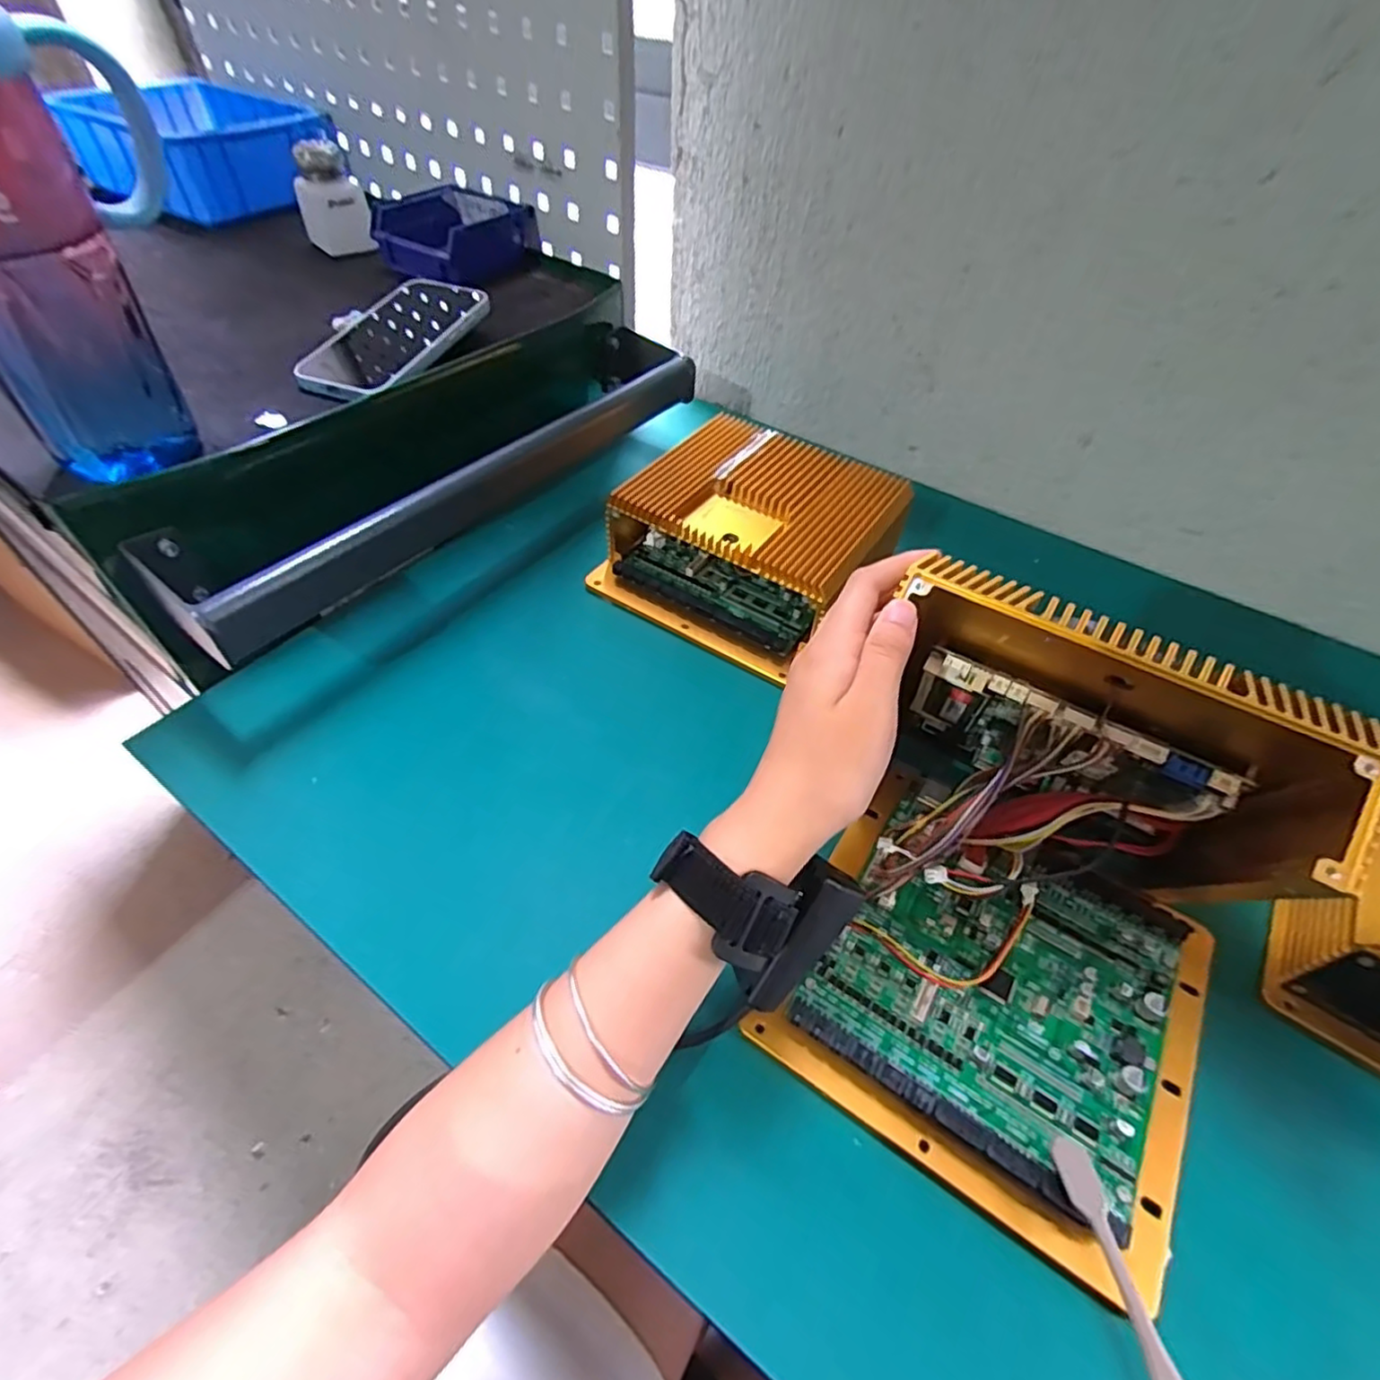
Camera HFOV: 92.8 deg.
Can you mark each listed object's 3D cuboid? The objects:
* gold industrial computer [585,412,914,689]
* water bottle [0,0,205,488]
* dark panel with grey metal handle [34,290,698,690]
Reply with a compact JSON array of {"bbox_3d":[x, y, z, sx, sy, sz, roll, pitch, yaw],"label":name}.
[{"bbox_3d":[0.046,-0.119,0.512,0.174,0.077,0.187,32,57,22],"label":"gold industrial computer"},{"bbox_3d":[-0.313,-0.219,0.312,0.077,0.231,0.128,4,51,1],"label":"water bottle"},{"bbox_3d":[-0.178,-0.178,0.515,0.117,0.123,0.465,31,55,21],"label":"dark panel with grey metal handle"}]

